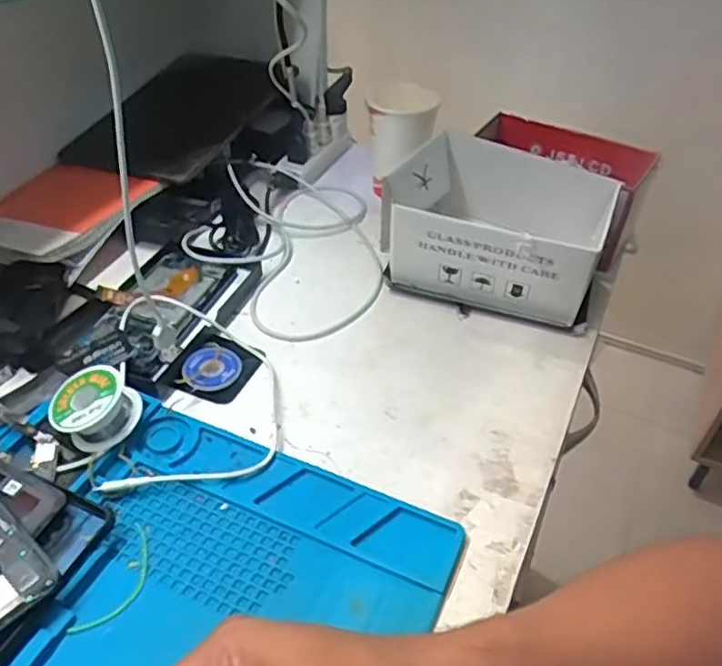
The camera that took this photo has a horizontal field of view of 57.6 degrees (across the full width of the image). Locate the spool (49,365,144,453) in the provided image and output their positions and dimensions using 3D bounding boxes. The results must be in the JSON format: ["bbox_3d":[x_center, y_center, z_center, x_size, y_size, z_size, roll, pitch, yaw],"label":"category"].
[{"bbox_3d":[-0.189,0.055,0.468,0.053,0.039,0.053,-9,49,11],"label":"spool"}]

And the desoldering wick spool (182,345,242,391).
[{"bbox_3d":[-0.120,0.027,0.531,0.045,0.007,0.044,3,42,-3],"label":"desoldering wick spool"}]

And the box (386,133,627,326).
[{"bbox_3d":[0.122,-0.097,0.610,0.190,0.117,0.131,19,44,17],"label":"box"}]

